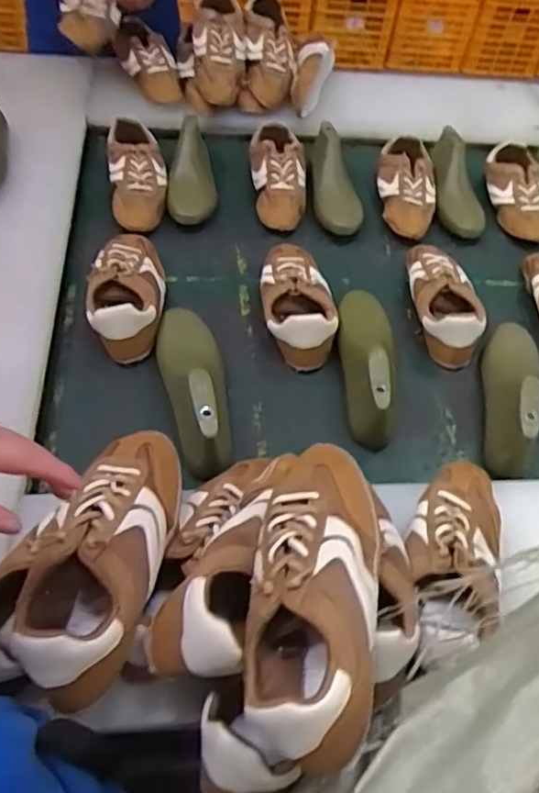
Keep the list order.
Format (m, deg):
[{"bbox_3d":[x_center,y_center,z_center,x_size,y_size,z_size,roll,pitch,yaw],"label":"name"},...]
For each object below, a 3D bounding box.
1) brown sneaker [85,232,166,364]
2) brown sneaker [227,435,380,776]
[{"bbox_3d":[-0.201,-0.158,0.871,0.102,0.068,0.239,1,53,-4],"label":"brown sneaker"},{"bbox_3d":[0.036,0.159,0.526,0.104,0.101,0.268,8,53,2],"label":"brown sneaker"}]

